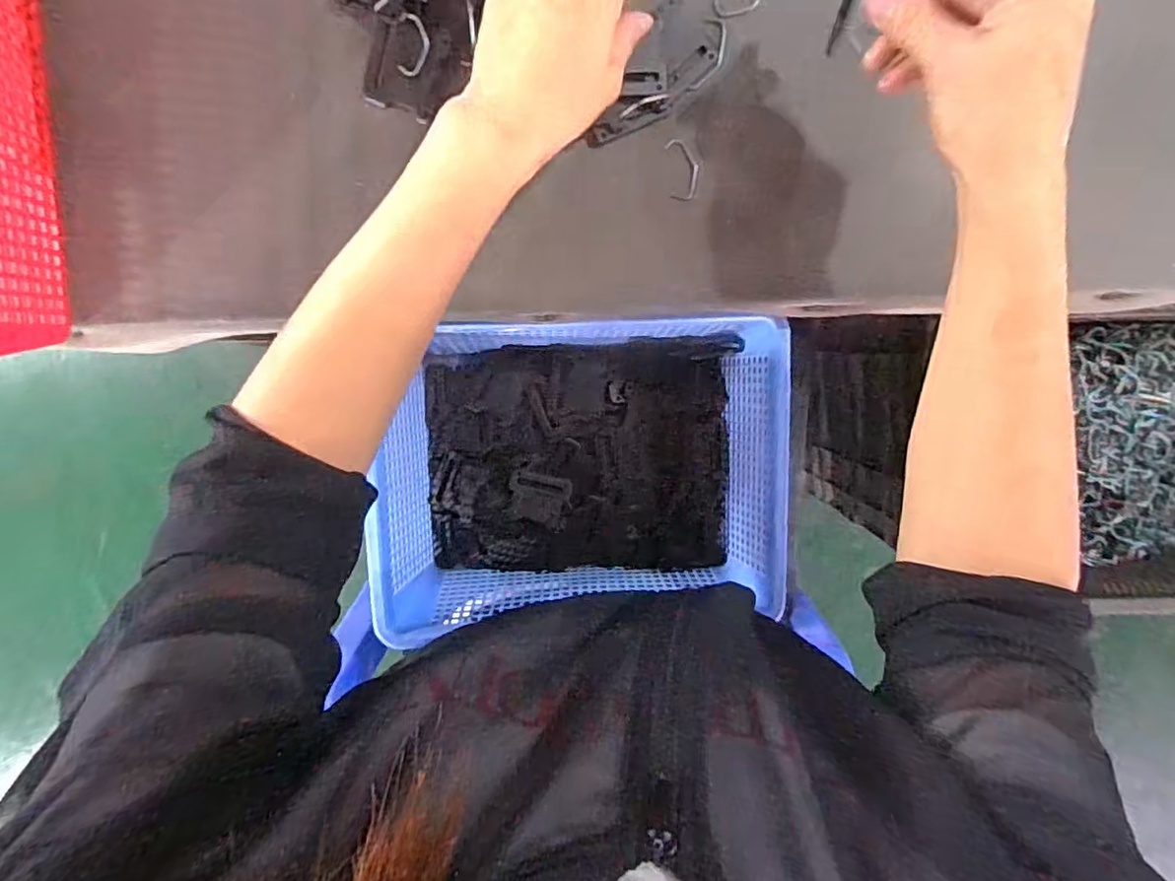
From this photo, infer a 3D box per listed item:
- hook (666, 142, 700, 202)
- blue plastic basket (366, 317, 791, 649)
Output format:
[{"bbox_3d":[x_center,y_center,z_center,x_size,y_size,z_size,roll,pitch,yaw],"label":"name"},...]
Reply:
[{"bbox_3d":[0.058,-0.164,0.363,0.019,0.004,0.035,-8,99,1],"label":"hook"},{"bbox_3d":[-0.005,0.021,0.462,0.296,0.093,0.216,-2,99,0],"label":"blue plastic basket"}]

